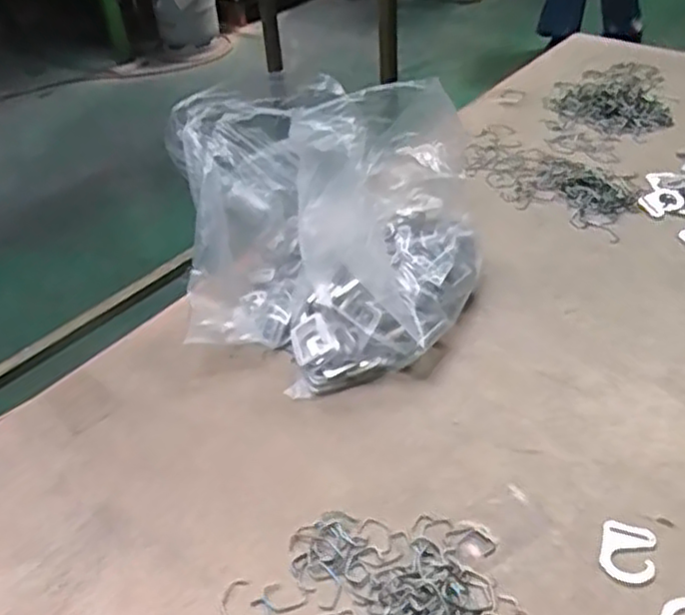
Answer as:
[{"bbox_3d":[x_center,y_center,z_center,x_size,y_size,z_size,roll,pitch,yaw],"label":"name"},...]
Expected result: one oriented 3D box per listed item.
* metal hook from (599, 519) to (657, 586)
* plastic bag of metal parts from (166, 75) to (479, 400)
[{"bbox_3d":[0.195,0.166,0.479,0.034,0.004,0.046,10,41,18],"label":"metal hook"},{"bbox_3d":[-0.012,-0.080,0.666,0.272,0.169,0.269,-10,39,-6],"label":"plastic bag of metal parts"}]

